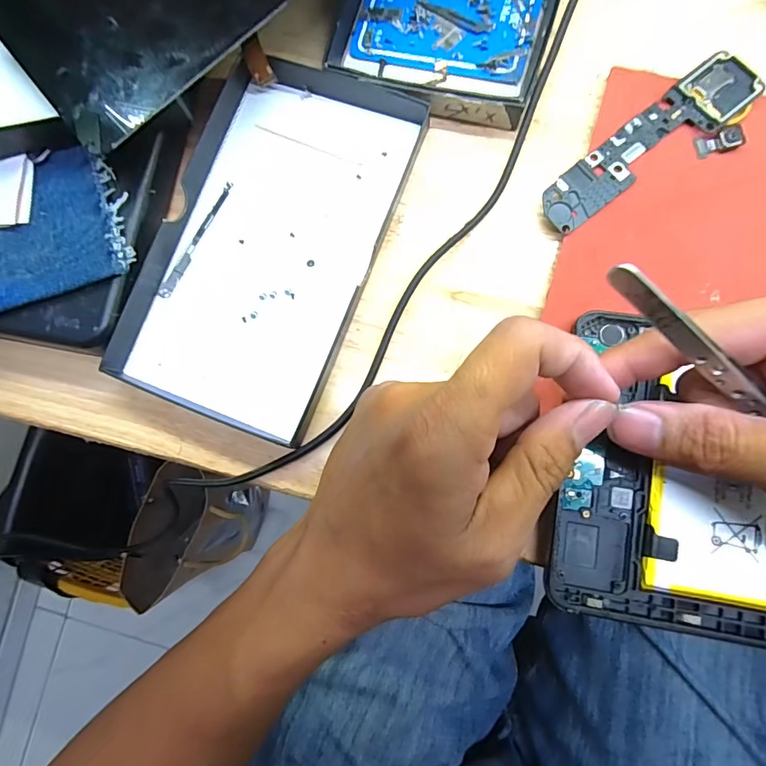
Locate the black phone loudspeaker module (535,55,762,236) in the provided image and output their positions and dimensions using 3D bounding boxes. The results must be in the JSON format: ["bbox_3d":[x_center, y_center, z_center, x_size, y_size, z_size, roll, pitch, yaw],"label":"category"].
[{"bbox_3d":[0.120,-0.109,0.204,0.108,0.005,0.026,-37,81,1],"label":"black phone loudspeaker module"}]

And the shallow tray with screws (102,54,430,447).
[{"bbox_3d":[-0.055,-0.070,0.216,0.099,0.016,0.174,21,86,9],"label":"shallow tray with screws"}]

